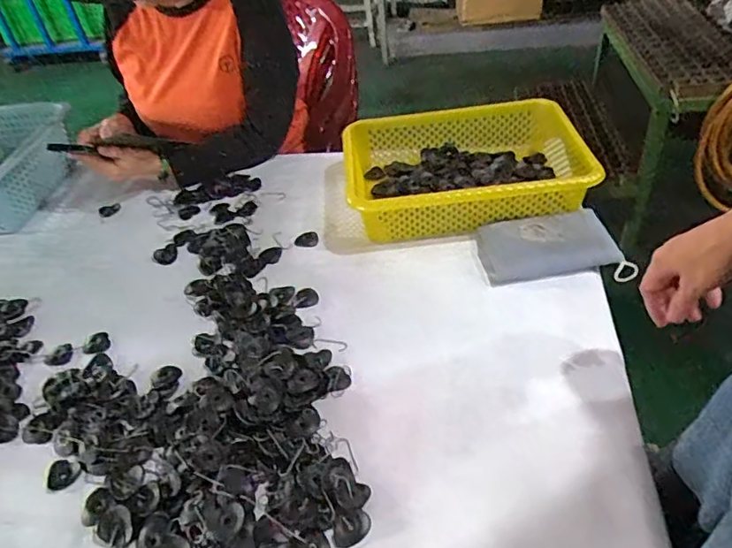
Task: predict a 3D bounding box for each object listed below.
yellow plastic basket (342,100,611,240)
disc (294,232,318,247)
[{"bbox_3d":[0.159,-0.163,0.879,0.368,0.086,0.250,-6,41,2],"label":"yellow plastic basket"},{"bbox_3d":[-0.091,-0.051,0.865,0.037,0.006,0.037,-4,42,4],"label":"disc"}]

